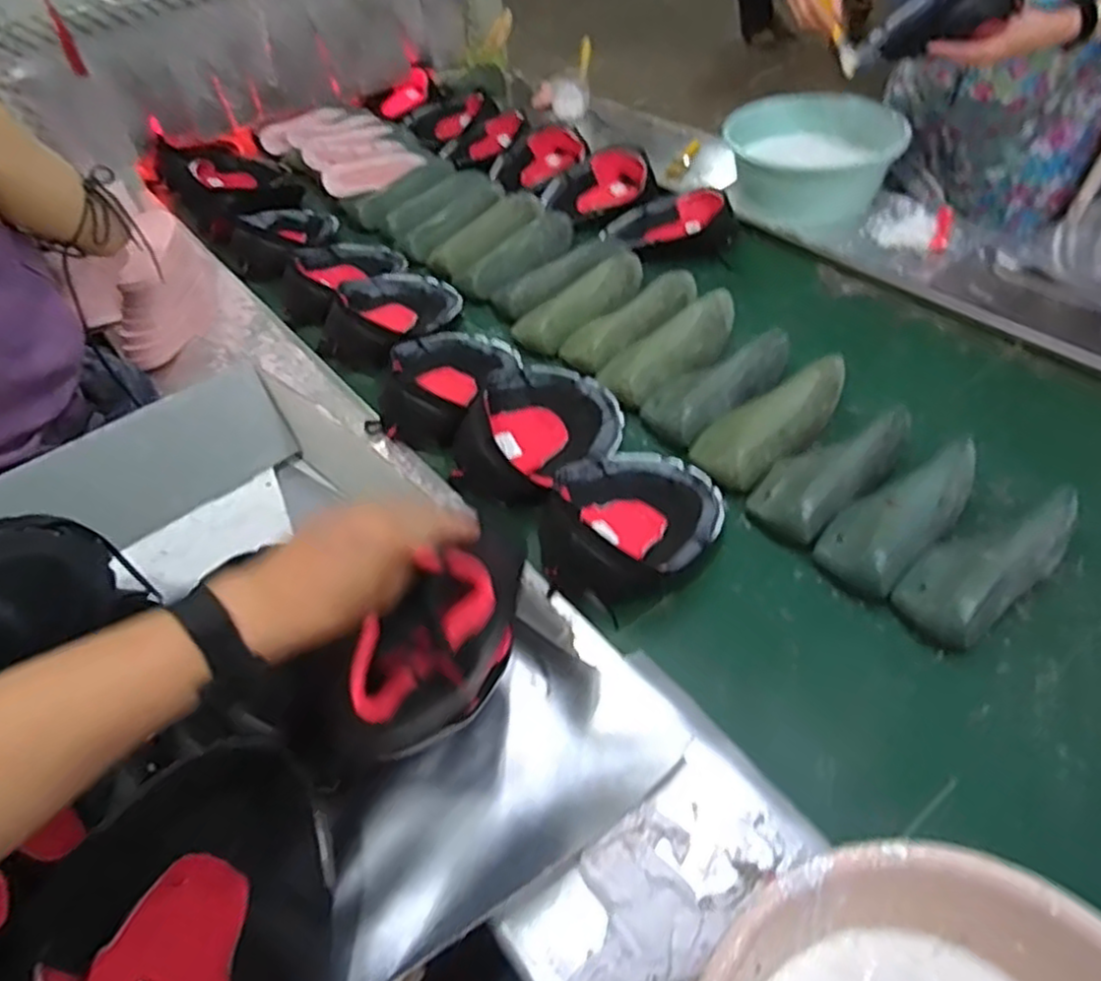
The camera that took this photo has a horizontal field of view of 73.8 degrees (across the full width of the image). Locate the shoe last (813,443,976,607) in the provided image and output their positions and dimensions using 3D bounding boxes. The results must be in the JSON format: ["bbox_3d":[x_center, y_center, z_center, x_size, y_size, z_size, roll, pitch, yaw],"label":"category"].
[{"bbox_3d":[0.396,0.027,0.837,0.218,0.084,0.098,-37,54,-25],"label":"shoe last"}]

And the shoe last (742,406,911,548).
[{"bbox_3d":[0.341,-0.031,0.890,0.231,0.078,0.097,-36,53,-24],"label":"shoe last"}]

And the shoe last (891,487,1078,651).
[{"bbox_3d":[0.465,0.070,0.776,0.231,0.080,0.096,-32,52,-21],"label":"shoe last"}]

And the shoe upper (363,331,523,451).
[{"bbox_3d":[-0.144,-0.162,1.053,0.176,0.098,0.249,8,49,14],"label":"shoe upper"}]

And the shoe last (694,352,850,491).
[{"bbox_3d":[0.284,-0.094,0.944,0.241,0.069,0.101,-36,53,-24],"label":"shoe last"}]

